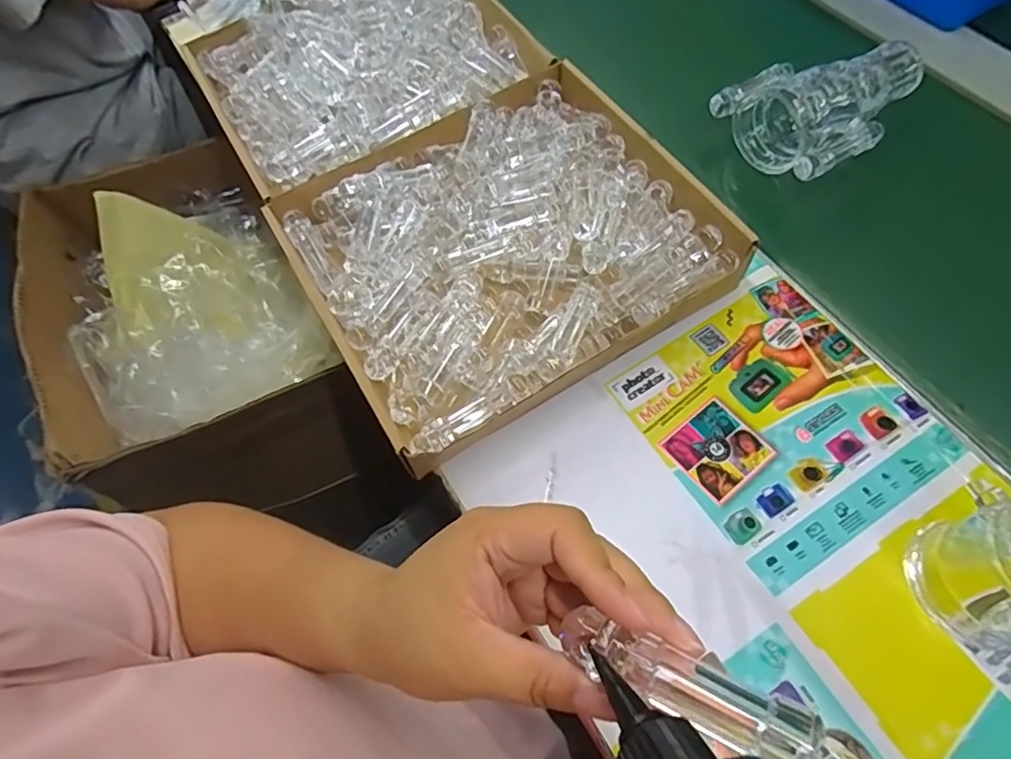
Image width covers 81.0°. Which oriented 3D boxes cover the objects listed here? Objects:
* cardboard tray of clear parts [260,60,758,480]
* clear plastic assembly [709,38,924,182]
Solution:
[{"bbox_3d":[-0.003,-0.116,0.494,0.318,0.054,0.280,-31,65,-10],"label":"cardboard tray of clear parts"},{"bbox_3d":[0.308,-0.263,0.556,0.186,0.051,0.125,-30,67,-13],"label":"clear plastic assembly"}]

